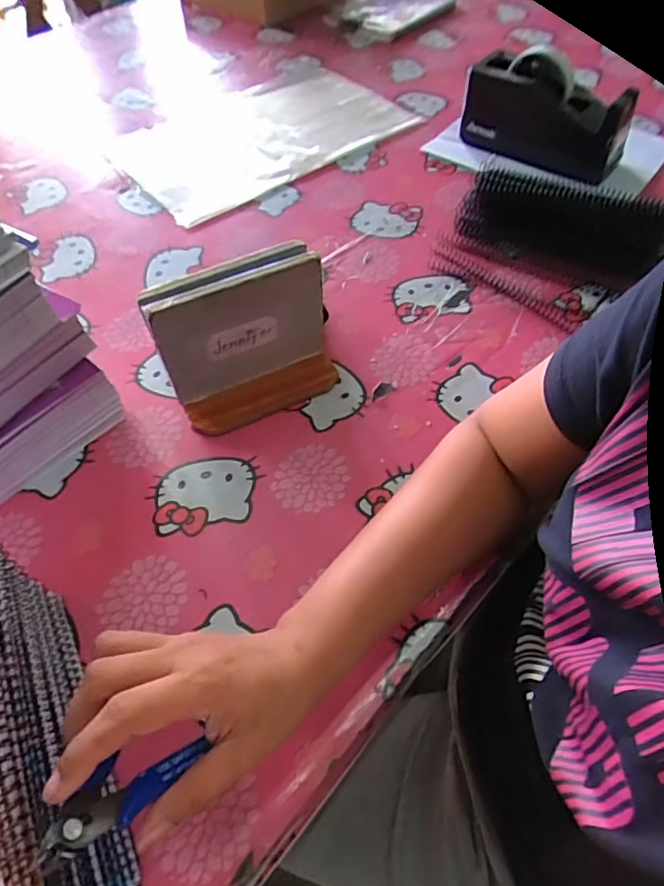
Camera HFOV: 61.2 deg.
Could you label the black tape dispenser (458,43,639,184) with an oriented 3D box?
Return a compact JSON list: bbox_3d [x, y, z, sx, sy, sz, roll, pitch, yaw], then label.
[{"bbox_3d":[0.262,-0.411,0.699,0.194,0.102,0.063,37,64,25],"label":"black tape dispenser"}]

